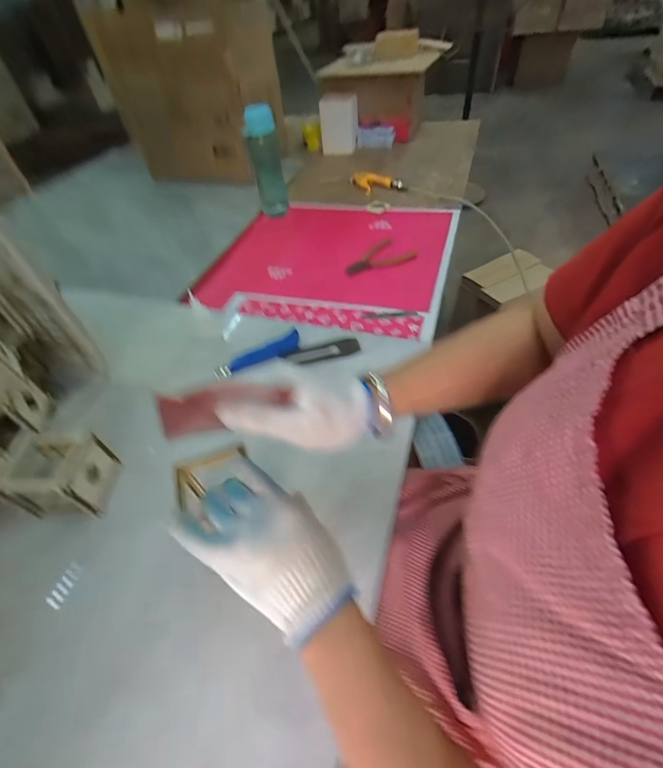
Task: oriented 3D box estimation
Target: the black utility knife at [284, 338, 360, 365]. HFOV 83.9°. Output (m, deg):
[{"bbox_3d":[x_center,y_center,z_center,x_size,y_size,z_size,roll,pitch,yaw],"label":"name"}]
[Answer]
[{"bbox_3d":[-0.014,-0.052,0.613,0.123,0.016,0.032,-17,50,-10],"label":"black utility knife"}]

